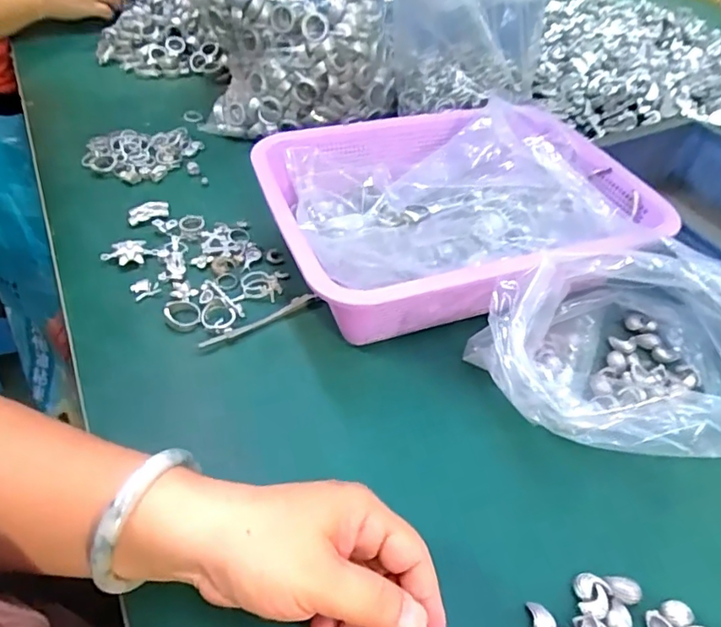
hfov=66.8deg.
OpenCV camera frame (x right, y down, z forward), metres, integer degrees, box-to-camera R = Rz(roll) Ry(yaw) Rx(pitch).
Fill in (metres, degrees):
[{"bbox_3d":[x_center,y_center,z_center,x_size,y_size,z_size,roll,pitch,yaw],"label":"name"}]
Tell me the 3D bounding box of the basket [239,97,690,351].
[{"bbox_3d":[0.078,-0.085,0.467,0.297,0.081,0.229,-16,49,-17],"label":"basket"}]

